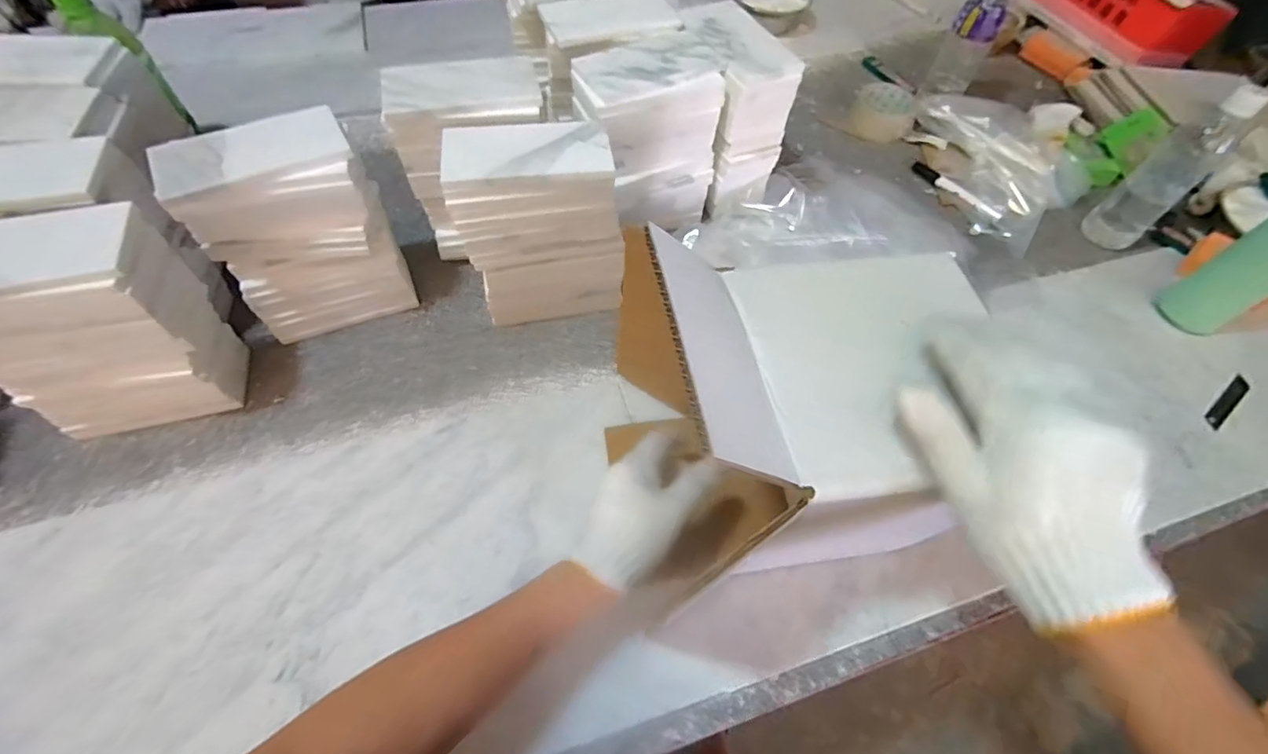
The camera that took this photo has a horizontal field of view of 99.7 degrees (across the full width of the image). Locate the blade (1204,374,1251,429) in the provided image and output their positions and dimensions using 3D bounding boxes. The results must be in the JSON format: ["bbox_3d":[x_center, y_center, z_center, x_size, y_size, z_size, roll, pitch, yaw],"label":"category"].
[{"bbox_3d":[0.665,0.029,0.599,0.097,0.005,0.020,-30,73,-23],"label":"blade"}]

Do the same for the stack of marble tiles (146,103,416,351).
[{"bbox_3d":[-0.334,-0.138,0.541,0.157,0.201,0.078,-15,59,-12],"label":"stack of marble tiles"}]

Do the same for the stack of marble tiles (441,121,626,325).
[{"bbox_3d":[-0.095,-0.149,0.557,0.159,0.199,0.077,-8,58,-8],"label":"stack of marble tiles"}]

